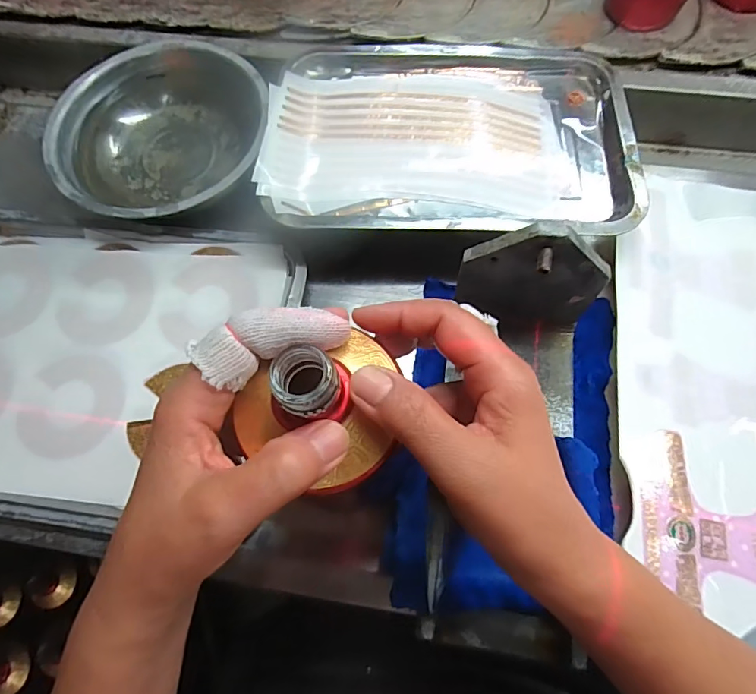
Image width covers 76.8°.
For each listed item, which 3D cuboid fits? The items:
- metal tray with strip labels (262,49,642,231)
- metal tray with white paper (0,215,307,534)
[{"bbox_3d":[0.059,-0.183,0.421,0.305,0.053,0.213,2,72,3],"label":"metal tray with strip labels"},{"bbox_3d":[-0.249,0.009,0.395,0.326,0.020,0.252,8,72,5],"label":"metal tray with white paper"}]

